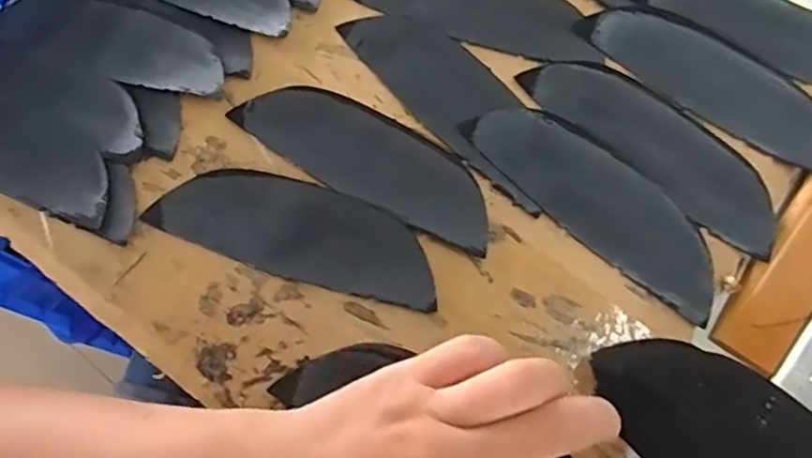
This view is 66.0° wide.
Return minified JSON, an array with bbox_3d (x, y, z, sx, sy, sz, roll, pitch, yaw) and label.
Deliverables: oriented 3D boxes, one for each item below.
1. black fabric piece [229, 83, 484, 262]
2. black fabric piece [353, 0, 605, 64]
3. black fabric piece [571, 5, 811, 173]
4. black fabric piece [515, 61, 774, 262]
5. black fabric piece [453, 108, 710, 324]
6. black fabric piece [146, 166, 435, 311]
[{"bbox_3d":[-0.018,-0.039,0.317,0.143,0.010,0.047,31,73,10],"label":"black fabric piece"},{"bbox_3d":[0.039,-0.127,0.350,0.137,0.004,0.049,18,71,6],"label":"black fabric piece"},{"bbox_3d":[0.162,-0.082,0.332,0.140,0.008,0.049,33,75,13],"label":"black fabric piece"},{"bbox_3d":[0.128,-0.046,0.320,0.142,0.005,0.046,41,75,13],"label":"black fabric piece"},{"bbox_3d":[0.096,-0.017,0.310,0.141,0.004,0.045,42,75,13],"label":"black fabric piece"},{"bbox_3d":[-0.052,0.001,0.309,0.142,0.004,0.048,19,74,9],"label":"black fabric piece"}]

